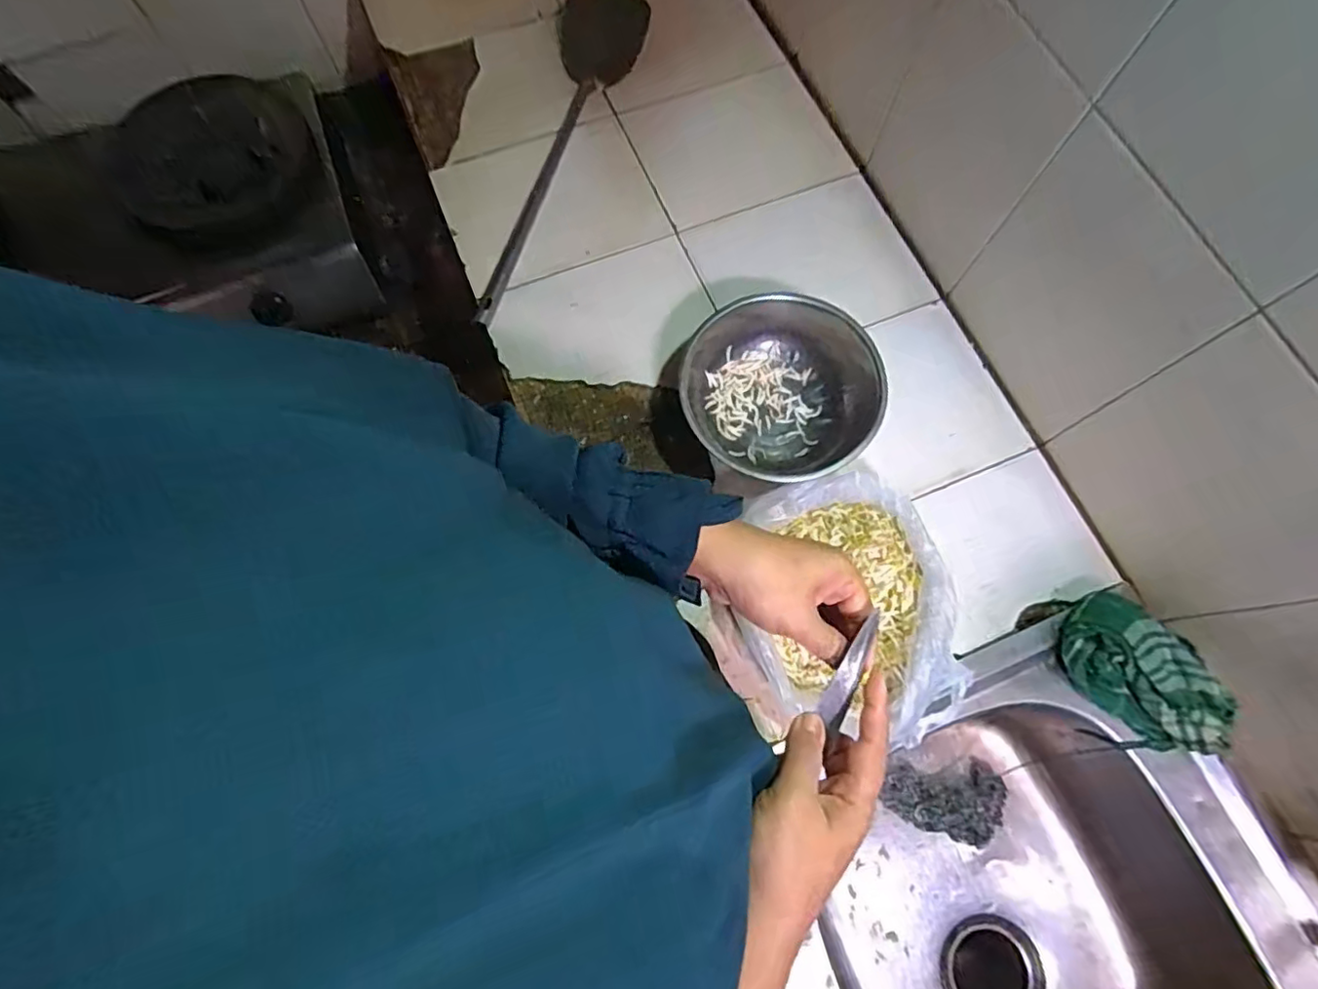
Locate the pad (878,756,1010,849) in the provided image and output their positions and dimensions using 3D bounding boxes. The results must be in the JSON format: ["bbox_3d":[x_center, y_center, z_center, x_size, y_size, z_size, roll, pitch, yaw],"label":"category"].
[{"bbox_3d":[0.318,0.332,0.663,0.120,0.037,0.083,17,73,5],"label":"pad"}]

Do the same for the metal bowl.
[{"bbox_3d":[0.122,-0.098,0.605,0.188,0.071,0.191,0,73,0],"label":"metal bowl"}]

